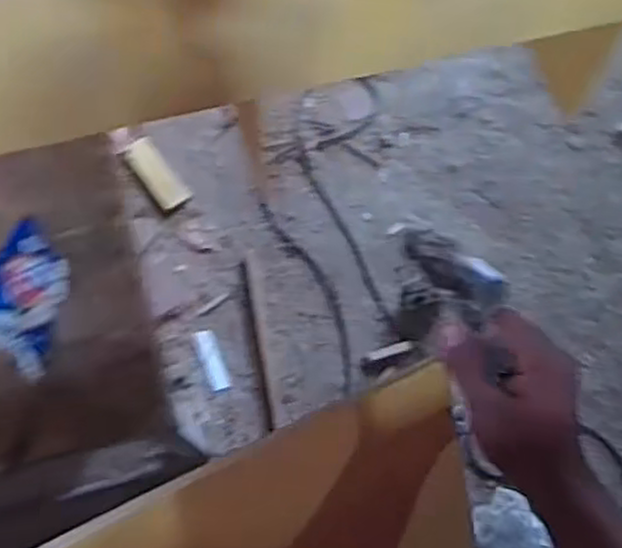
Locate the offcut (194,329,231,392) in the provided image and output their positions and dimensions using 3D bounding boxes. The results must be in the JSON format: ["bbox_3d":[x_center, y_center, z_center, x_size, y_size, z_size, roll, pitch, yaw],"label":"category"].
[{"bbox_3d":[-0.218,0.194,1.645,0.043,0.020,0.145,-19,70,-9],"label":"offcut"}]

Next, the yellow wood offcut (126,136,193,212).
[{"bbox_3d":[-0.374,-0.242,1.801,0.081,0.015,0.184,-35,93,-15],"label":"yellow wood offcut"}]

